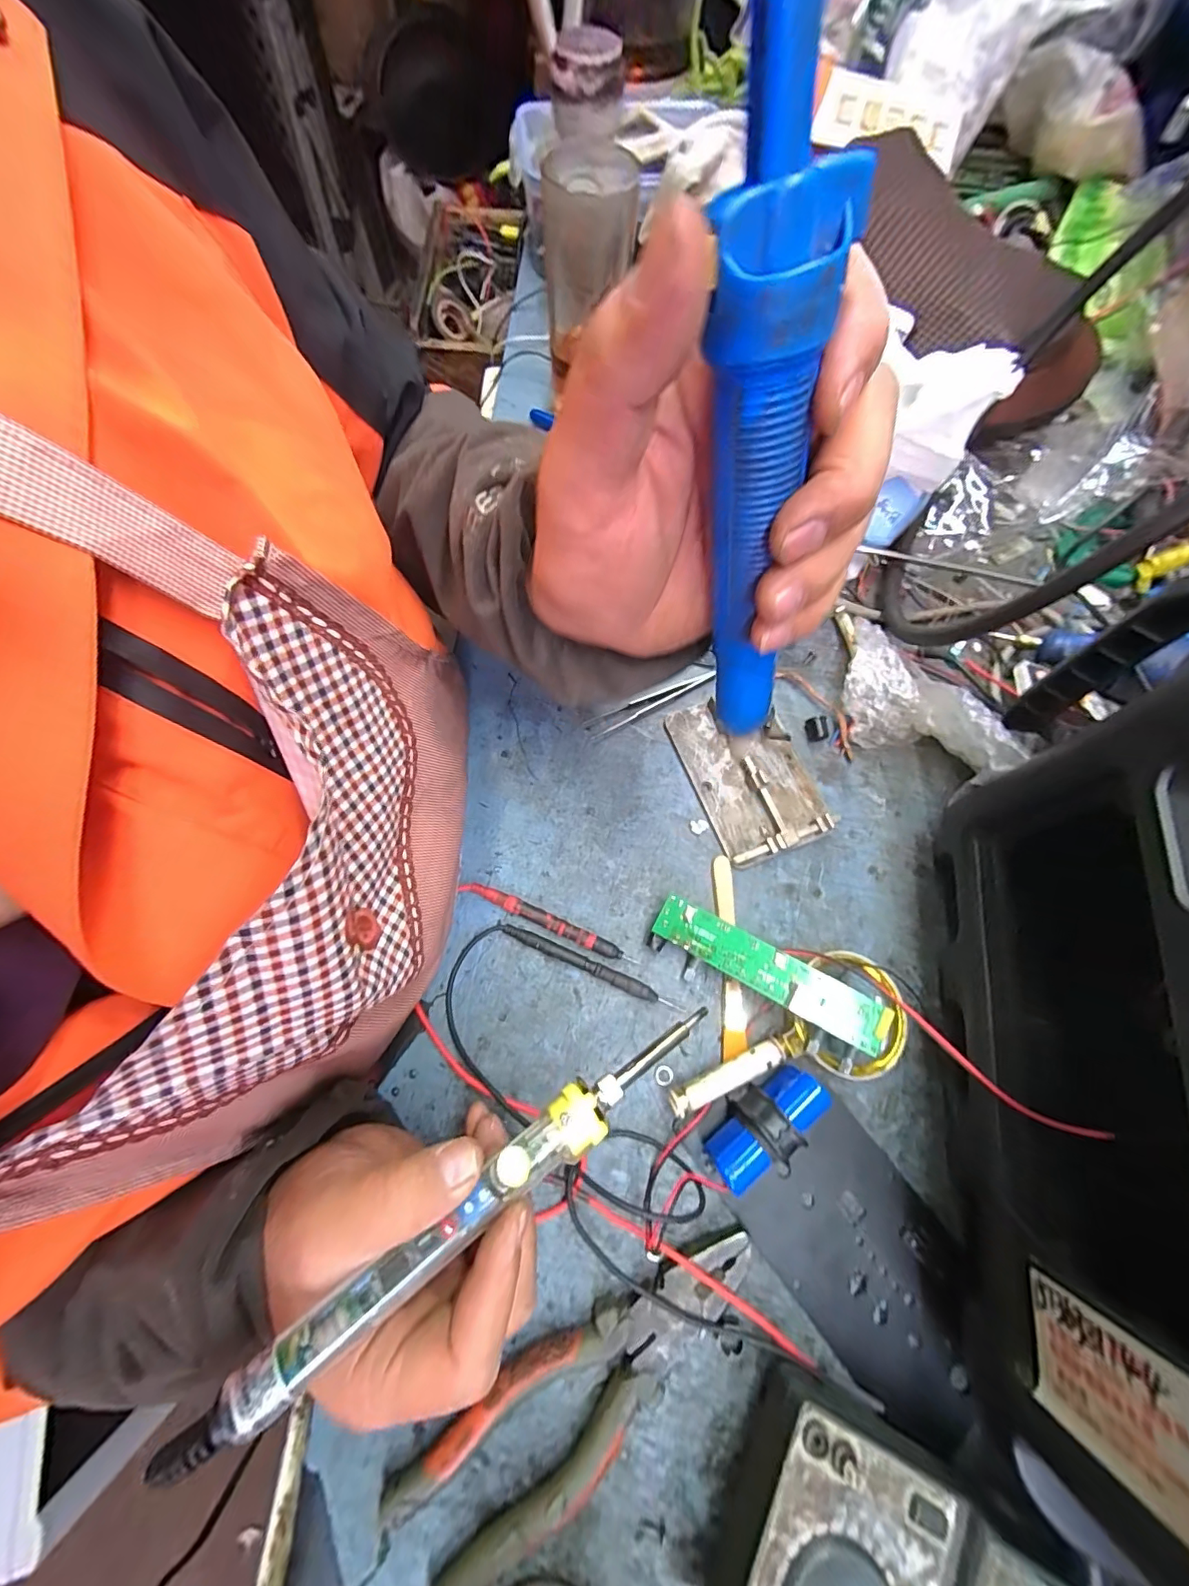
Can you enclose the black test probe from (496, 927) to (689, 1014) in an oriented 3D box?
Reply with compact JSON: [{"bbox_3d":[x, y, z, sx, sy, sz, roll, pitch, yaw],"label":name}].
[{"bbox_3d":[-0.002,0.106,0.310,0.117,0.007,0.008,23,72,5],"label":"black test probe"}]

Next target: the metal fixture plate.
[{"bbox_3d":[0.108,-0.015,0.352,0.079,0.017,0.115,-20,73,-9],"label":"metal fixture plate"}]

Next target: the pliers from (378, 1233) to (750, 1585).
[{"bbox_3d":[-0.004,0.280,0.244,0.187,0.015,0.054,-37,77,-14],"label":"pliers"}]

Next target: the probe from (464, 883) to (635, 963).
[{"bbox_3d":[-0.029,0.080,0.316,0.114,0.009,0.010,23,72,5],"label":"probe"}]

